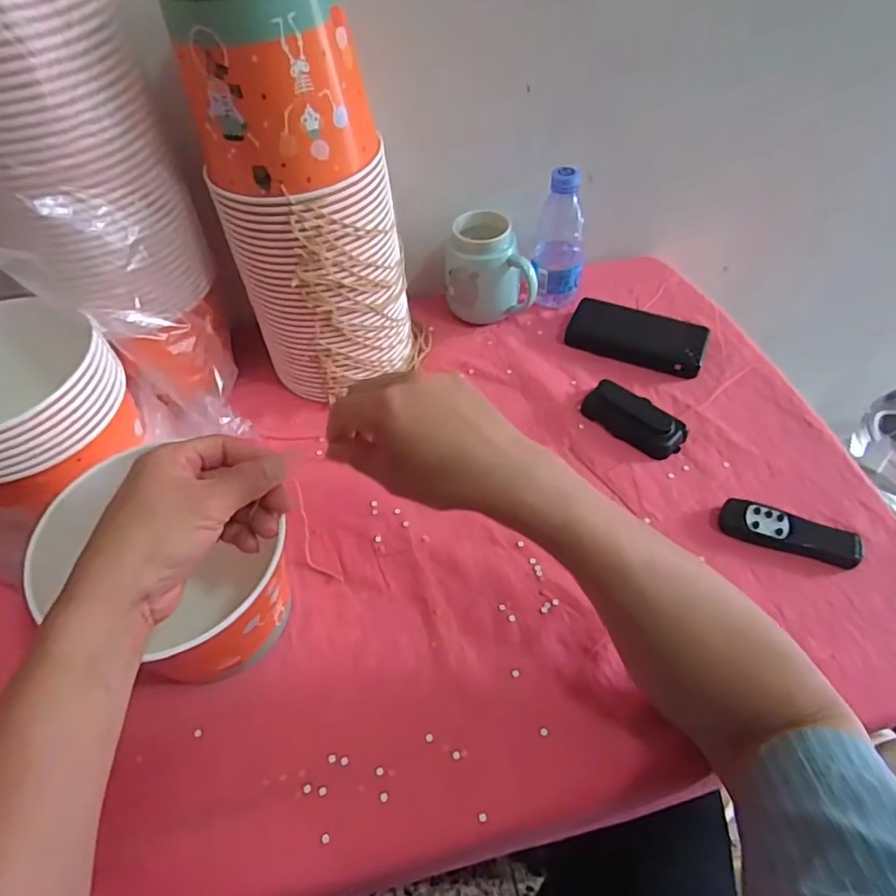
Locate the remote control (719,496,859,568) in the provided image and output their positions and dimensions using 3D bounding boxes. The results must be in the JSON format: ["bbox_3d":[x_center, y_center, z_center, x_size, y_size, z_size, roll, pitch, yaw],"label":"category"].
[{"bbox_3d":[0.307,0.076,0.521,0.114,0.016,0.038,20,56,16],"label":"remote control"}]

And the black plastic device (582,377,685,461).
[{"bbox_3d":[0.195,-0.032,0.608,0.105,0.019,0.048,37,62,26],"label":"black plastic device"}]

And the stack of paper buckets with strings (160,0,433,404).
[{"bbox_3d":[-0.126,-0.219,0.550,0.157,0.357,0.130,-35,58,-22],"label":"stack of paper buckets with strings"}]

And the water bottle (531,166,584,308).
[{"bbox_3d":[0.134,-0.246,0.694,0.062,0.153,0.049,8,53,8],"label":"water bottle"}]

